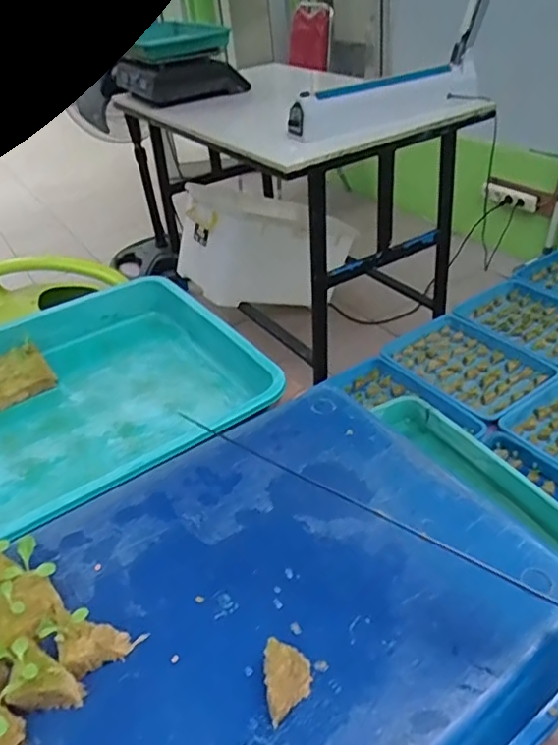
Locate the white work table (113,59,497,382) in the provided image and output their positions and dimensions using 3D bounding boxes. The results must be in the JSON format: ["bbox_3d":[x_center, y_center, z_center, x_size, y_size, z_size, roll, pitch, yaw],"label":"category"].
[{"bbox_3d":[0.049,-0.562,1.797,0.658,0.693,0.944,-24,40,-21],"label":"white work table"}]

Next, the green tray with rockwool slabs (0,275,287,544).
[{"bbox_3d":[-0.227,0.046,0.546,0.404,0.055,0.303,-28,44,-27],"label":"green tray with rockwool slabs"}]

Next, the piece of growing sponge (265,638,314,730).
[{"bbox_3d":[0.005,0.165,0.309,0.024,0.020,0.037,-3,39,2],"label":"piece of growing sponge"}]

